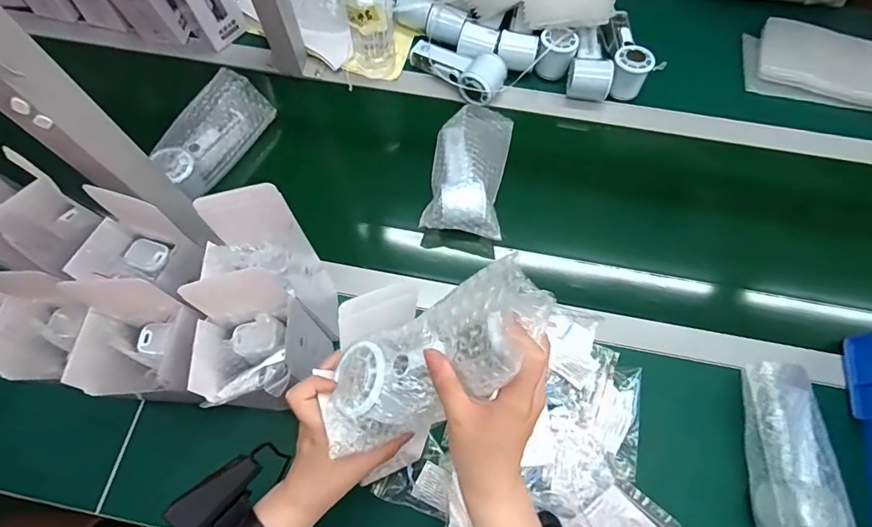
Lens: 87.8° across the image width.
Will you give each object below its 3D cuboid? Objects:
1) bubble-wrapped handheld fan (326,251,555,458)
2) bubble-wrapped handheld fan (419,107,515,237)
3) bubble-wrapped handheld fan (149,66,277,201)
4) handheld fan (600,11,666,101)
[{"bbox_3d":[-0.004,0.069,0.322,0.179,0.052,0.076,-37,70,23],"label":"bubble-wrapped handheld fan"},{"bbox_3d":[0.048,-0.140,0.635,0.103,0.039,0.205,8,70,3],"label":"bubble-wrapped handheld fan"},{"bbox_3d":[-0.319,-0.180,0.648,0.072,0.069,0.182,24,71,9],"label":"bubble-wrapped handheld fan"},{"bbox_3d":[0.299,-0.331,0.709,0.063,0.052,0.149,4,70,2],"label":"handheld fan"}]

